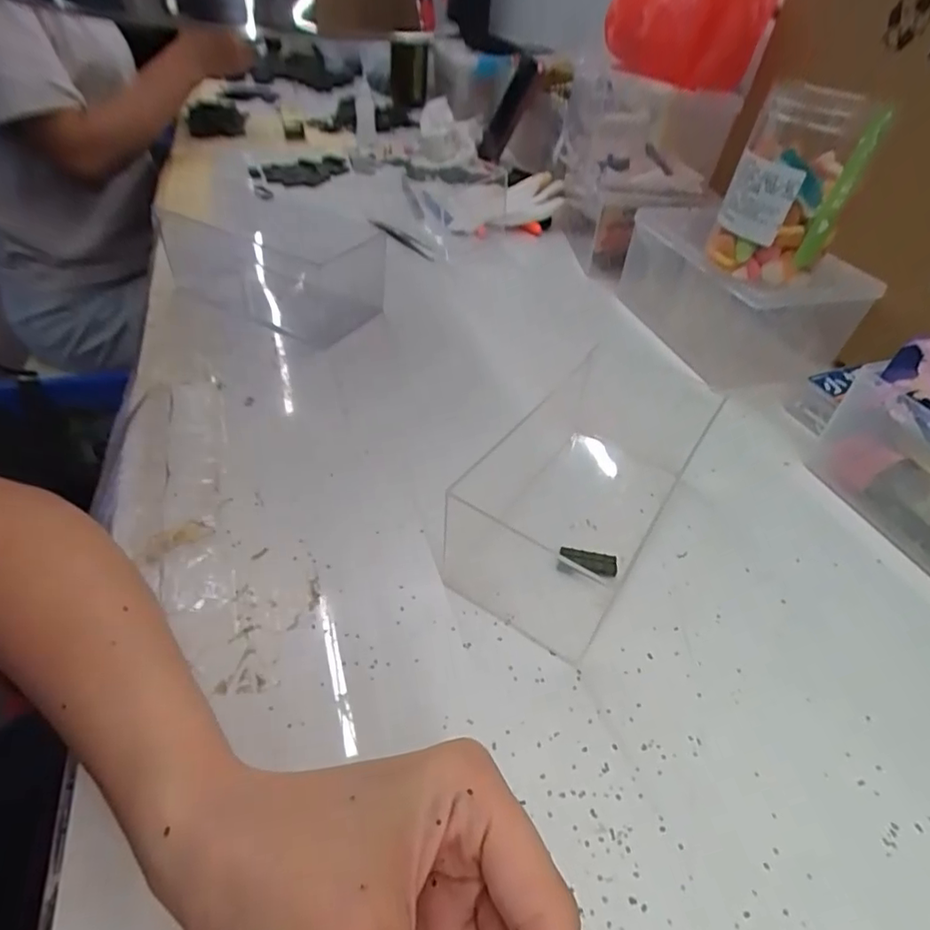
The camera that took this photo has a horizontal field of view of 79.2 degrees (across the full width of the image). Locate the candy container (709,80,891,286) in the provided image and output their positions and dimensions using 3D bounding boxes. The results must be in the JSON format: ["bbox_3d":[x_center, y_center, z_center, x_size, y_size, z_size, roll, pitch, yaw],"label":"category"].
[{"bbox_3d":[0.235,-0.198,0.411,0.078,0.128,0.076,23,45,17],"label":"candy container"}]

